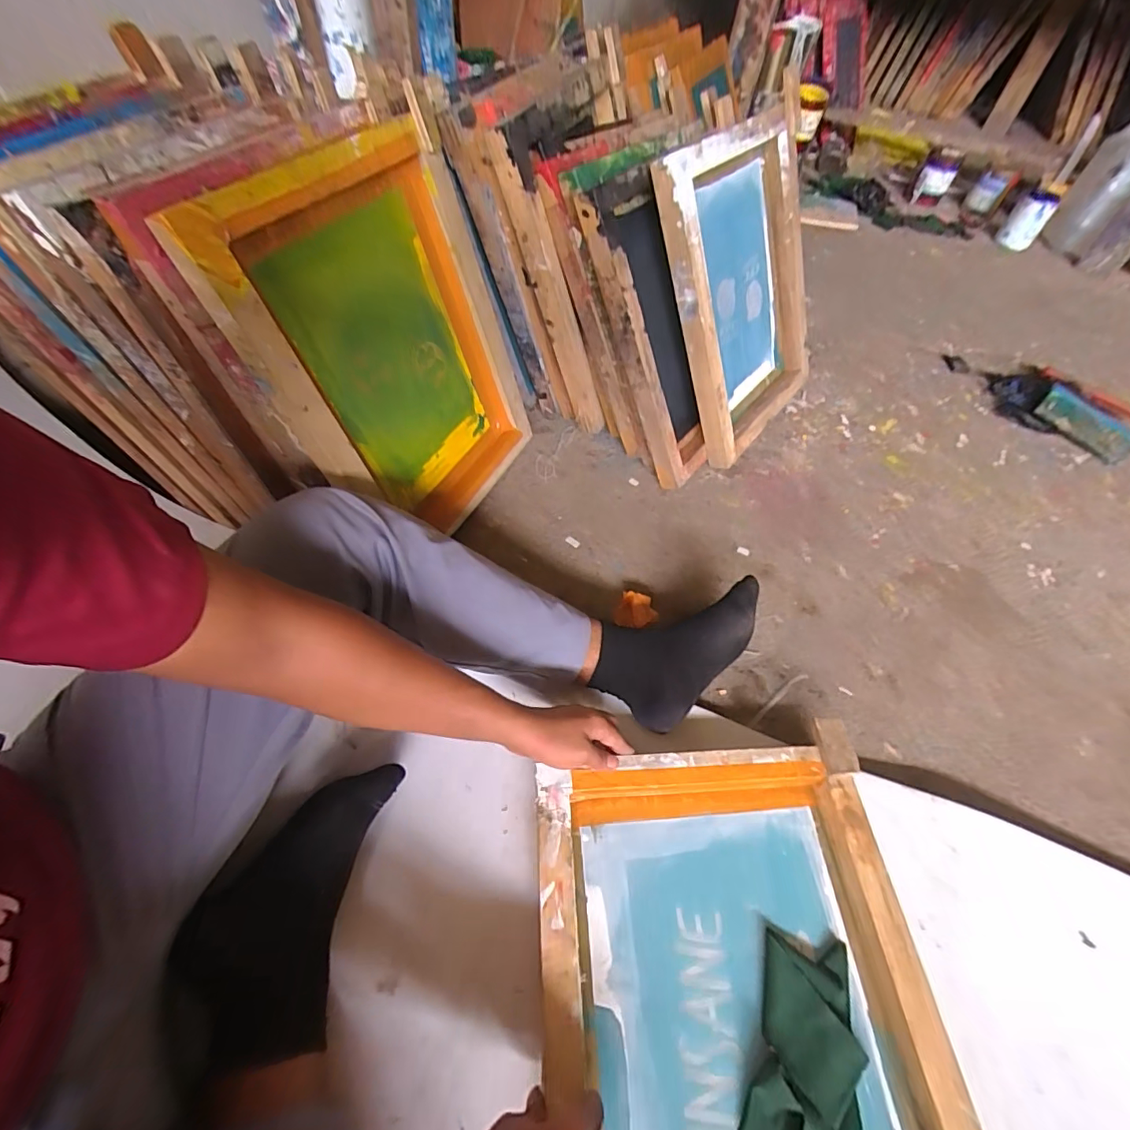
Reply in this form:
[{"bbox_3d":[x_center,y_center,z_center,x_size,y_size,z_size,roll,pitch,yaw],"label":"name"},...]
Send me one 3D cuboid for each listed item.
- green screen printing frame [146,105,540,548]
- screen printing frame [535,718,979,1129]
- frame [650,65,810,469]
[{"bbox_3d":[-0.210,-0.279,0.705,0.062,0.476,0.398,16,54,26],"label":"green screen printing frame"},{"bbox_3d":[0.164,0.416,0.480,0.366,0.059,0.467,-2,53,-3],"label":"screen printing frame"},{"bbox_3d":[0.320,-0.480,0.899,0.055,0.485,0.395,18,56,42],"label":"frame"}]

